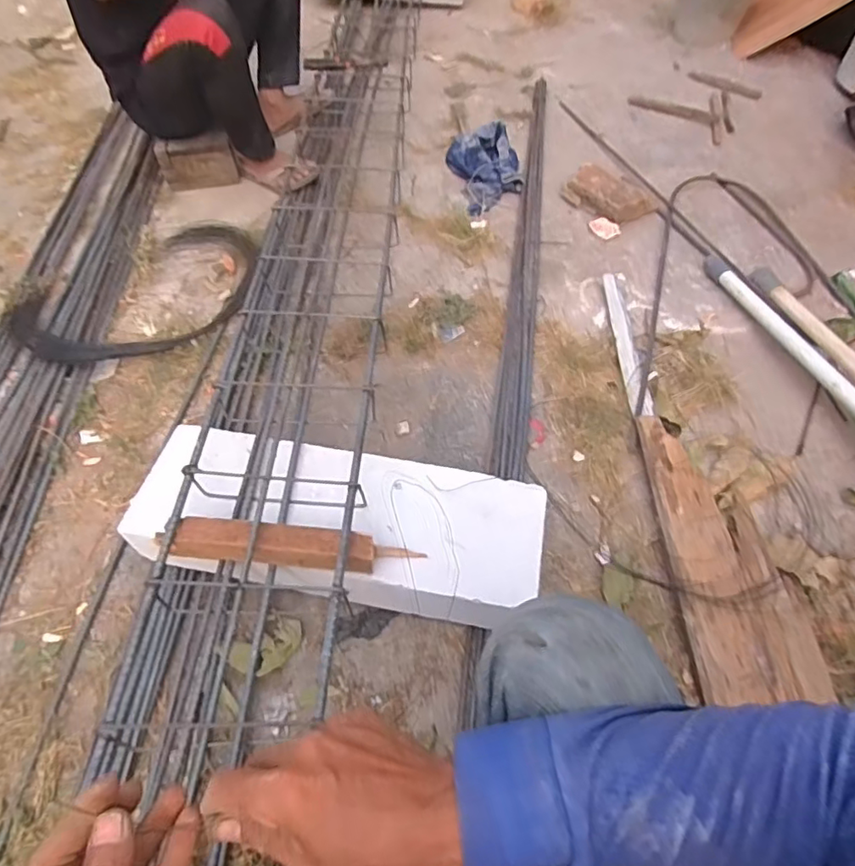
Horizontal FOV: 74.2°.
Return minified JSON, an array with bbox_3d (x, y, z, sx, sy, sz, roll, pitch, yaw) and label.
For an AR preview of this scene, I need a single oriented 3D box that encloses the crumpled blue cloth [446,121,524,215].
[{"bbox_3d":[0.163,-0.691,1.476,0.183,0.074,0.276,-12,56,-8],"label":"crumpled blue cloth"}]

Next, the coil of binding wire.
[{"bbox_3d":[-0.611,-0.304,1.246,0.335,0.078,0.507,36,60,25],"label":"coil of binding wire"}]

